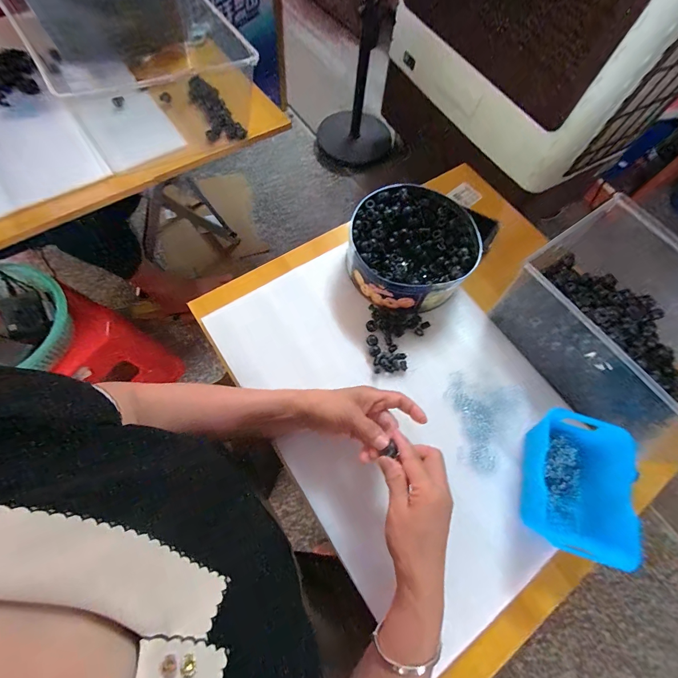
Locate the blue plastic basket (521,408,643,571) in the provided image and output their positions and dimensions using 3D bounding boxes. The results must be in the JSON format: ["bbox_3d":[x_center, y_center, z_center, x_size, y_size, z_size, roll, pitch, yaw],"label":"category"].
[{"bbox_3d":[0.291,0.177,0.411,0.101,0.056,0.159,15,67,2],"label":"blue plastic basket"}]

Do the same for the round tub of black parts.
[{"bbox_3d":[0.112,-0.144,0.511,0.196,0.077,0.194,2,67,-4],"label":"round tub of black parts"}]

